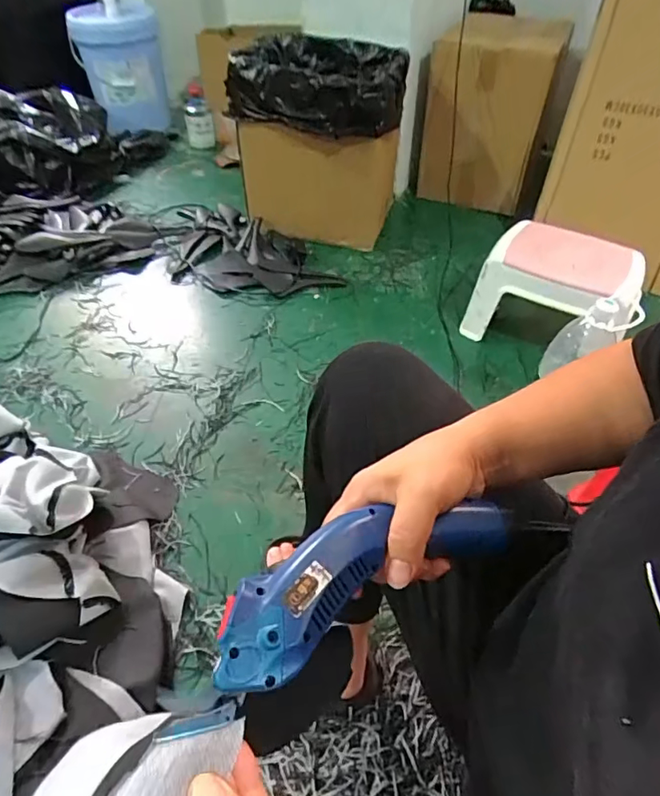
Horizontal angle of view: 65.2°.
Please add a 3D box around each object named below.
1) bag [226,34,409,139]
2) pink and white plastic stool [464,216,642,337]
[{"bbox_3d":[-0.009,-0.798,1.279,0.374,0.139,0.415,10,48,10],"label":"bag"},{"bbox_3d":[0.482,-0.227,1.130,0.289,0.215,0.201,24,52,21],"label":"pink and white plastic stool"}]

